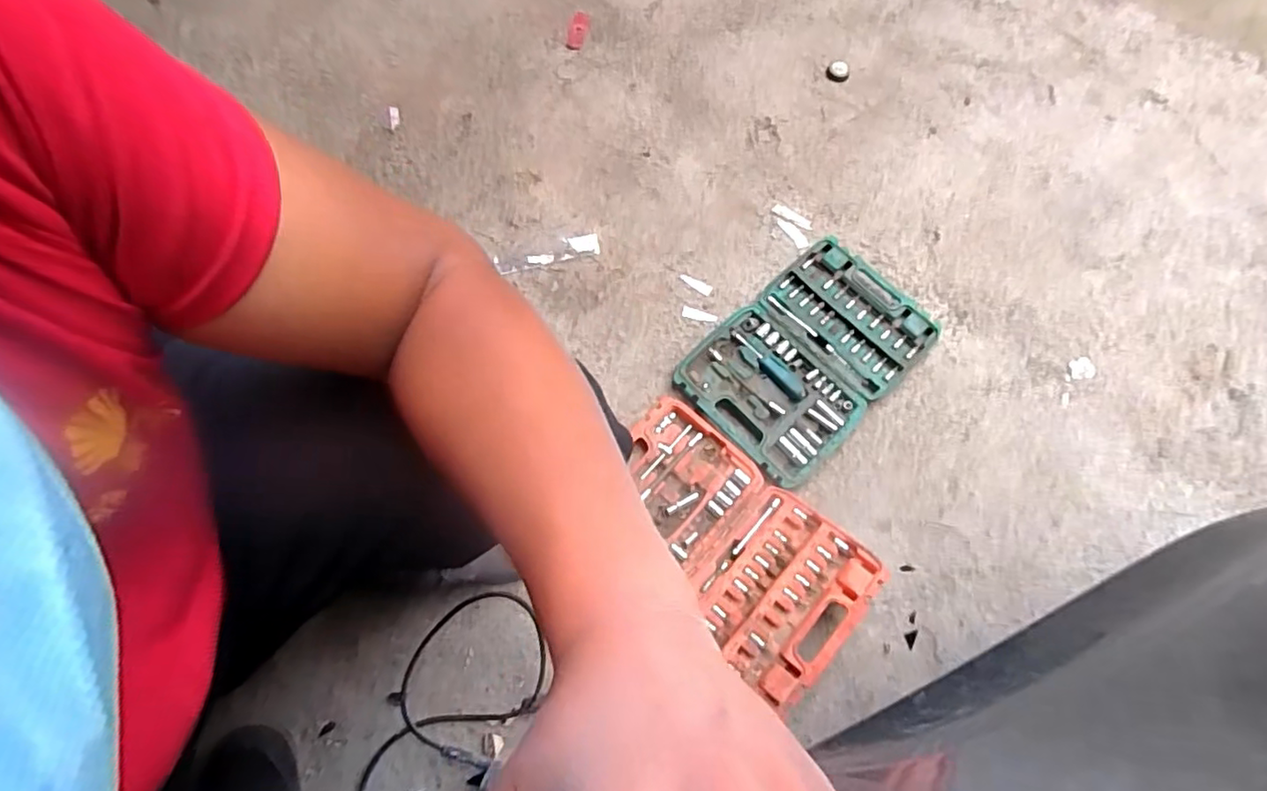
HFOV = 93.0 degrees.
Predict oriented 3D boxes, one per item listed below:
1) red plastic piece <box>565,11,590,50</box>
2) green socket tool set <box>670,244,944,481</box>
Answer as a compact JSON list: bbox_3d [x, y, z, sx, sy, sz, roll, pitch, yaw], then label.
[{"bbox_3d":[-0.114,-0.730,1.211,0.040,0.017,0.080,13,84,2],"label":"red plastic piece"},{"bbox_3d":[0.283,-0.066,0.960,0.398,0.037,0.254,-39,74,-17],"label":"green socket tool set"}]

